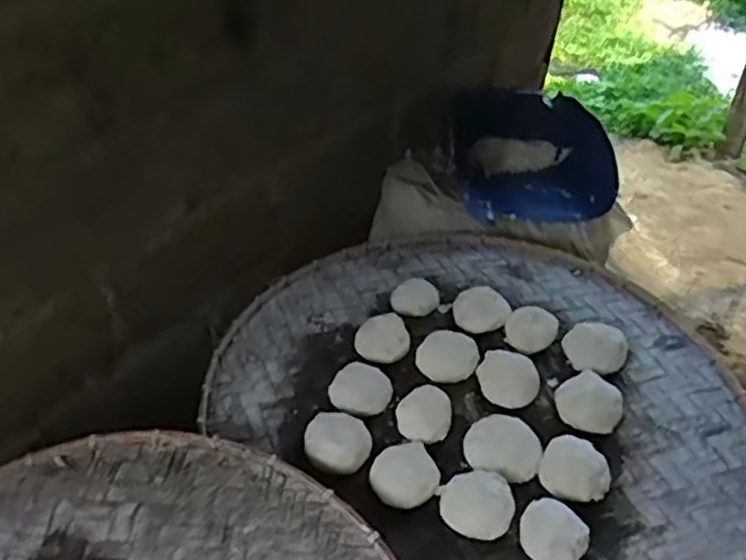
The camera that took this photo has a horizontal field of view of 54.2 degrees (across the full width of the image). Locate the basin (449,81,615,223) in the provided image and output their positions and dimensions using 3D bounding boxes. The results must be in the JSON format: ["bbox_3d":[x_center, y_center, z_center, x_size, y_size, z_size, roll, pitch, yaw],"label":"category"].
[{"bbox_3d":[0.296,-0.232,1.382,0.274,0.153,0.272,3,42,-3],"label":"basin"}]

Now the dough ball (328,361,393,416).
[{"bbox_3d":[-0.017,0.151,0.984,0.082,0.031,0.080,3,42,-3],"label":"dough ball"}]

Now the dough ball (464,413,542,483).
[{"bbox_3d":[0.165,0.202,0.909,0.090,0.030,0.087,3,42,-3],"label":"dough ball"}]

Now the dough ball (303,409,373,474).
[{"bbox_3d":[-0.044,0.204,0.905,0.081,0.039,0.081,3,42,-3],"label":"dough ball"}]

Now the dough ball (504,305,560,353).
[{"bbox_3d":[0.231,0.072,1.061,0.074,0.040,0.078,17,43,13],"label":"dough ball"}]

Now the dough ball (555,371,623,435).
[{"bbox_3d":[0.288,0.160,0.968,0.082,0.030,0.081,3,42,-3],"label":"dough ball"}]

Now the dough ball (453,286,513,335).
[{"bbox_3d":[0.162,0.049,1.090,0.085,0.044,0.079,14,42,9],"label":"dough ball"}]

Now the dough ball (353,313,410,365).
[{"bbox_3d":[0.014,0.088,1.044,0.071,0.046,0.067,3,42,-3],"label":"dough ball"}]

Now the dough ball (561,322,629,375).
[{"bbox_3d":[0.315,0.089,1.029,0.084,0.054,0.089,3,42,-3],"label":"dough ball"}]

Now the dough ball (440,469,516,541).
[{"bbox_3d":[0.123,0.256,0.853,0.082,0.030,0.076,3,42,-3],"label":"dough ball"}]

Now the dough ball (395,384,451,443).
[{"bbox_3d":[0.066,0.178,0.944,0.068,0.029,0.079,-4,42,-10],"label":"dough ball"}]

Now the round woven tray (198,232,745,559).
[{"bbox_3d":[0.164,0.139,1.004,0.711,0.061,0.634,35,49,29],"label":"round woven tray"}]

